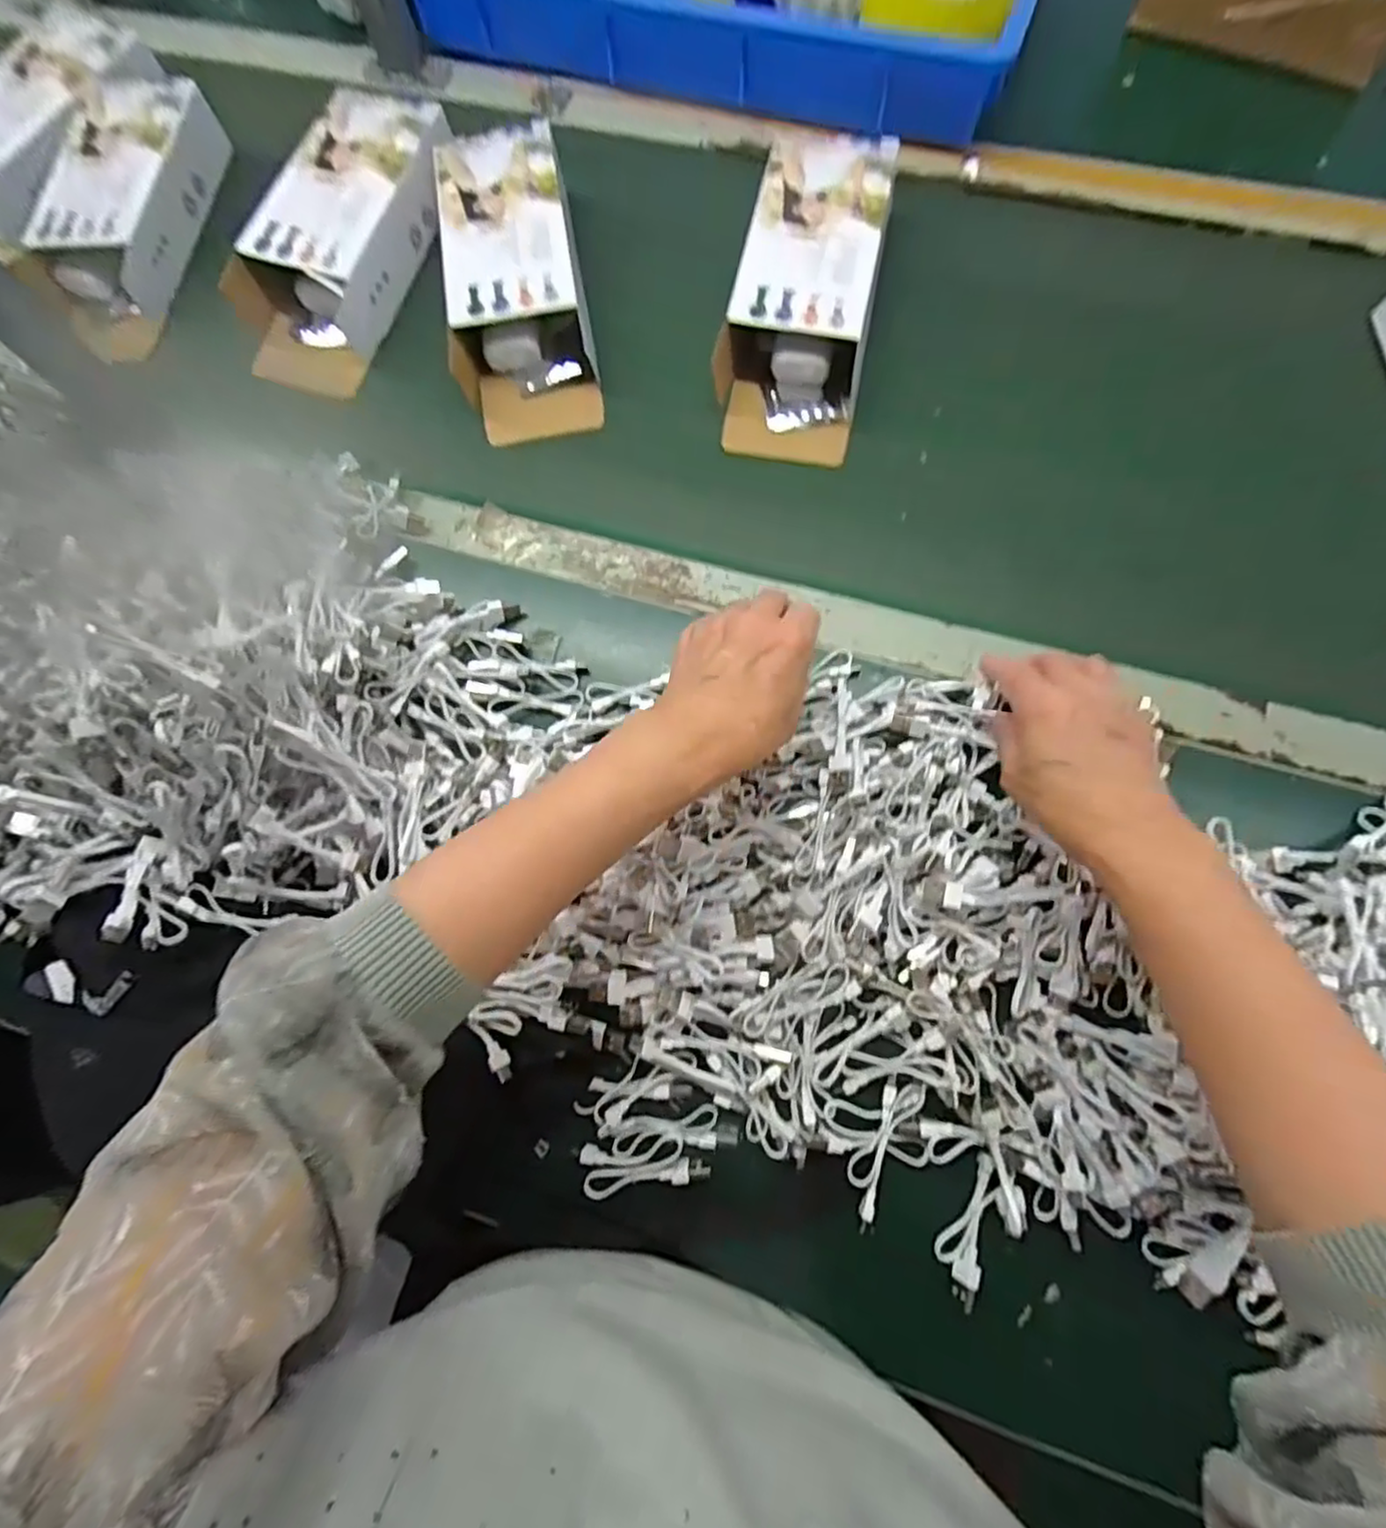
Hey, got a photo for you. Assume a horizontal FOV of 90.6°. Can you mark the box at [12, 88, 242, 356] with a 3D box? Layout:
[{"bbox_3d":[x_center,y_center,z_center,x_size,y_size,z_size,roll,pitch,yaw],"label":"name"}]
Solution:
[{"bbox_3d":[-0.496,-0.476,0.596,0.107,0.057,0.236,6,74,3],"label":"box"}]

